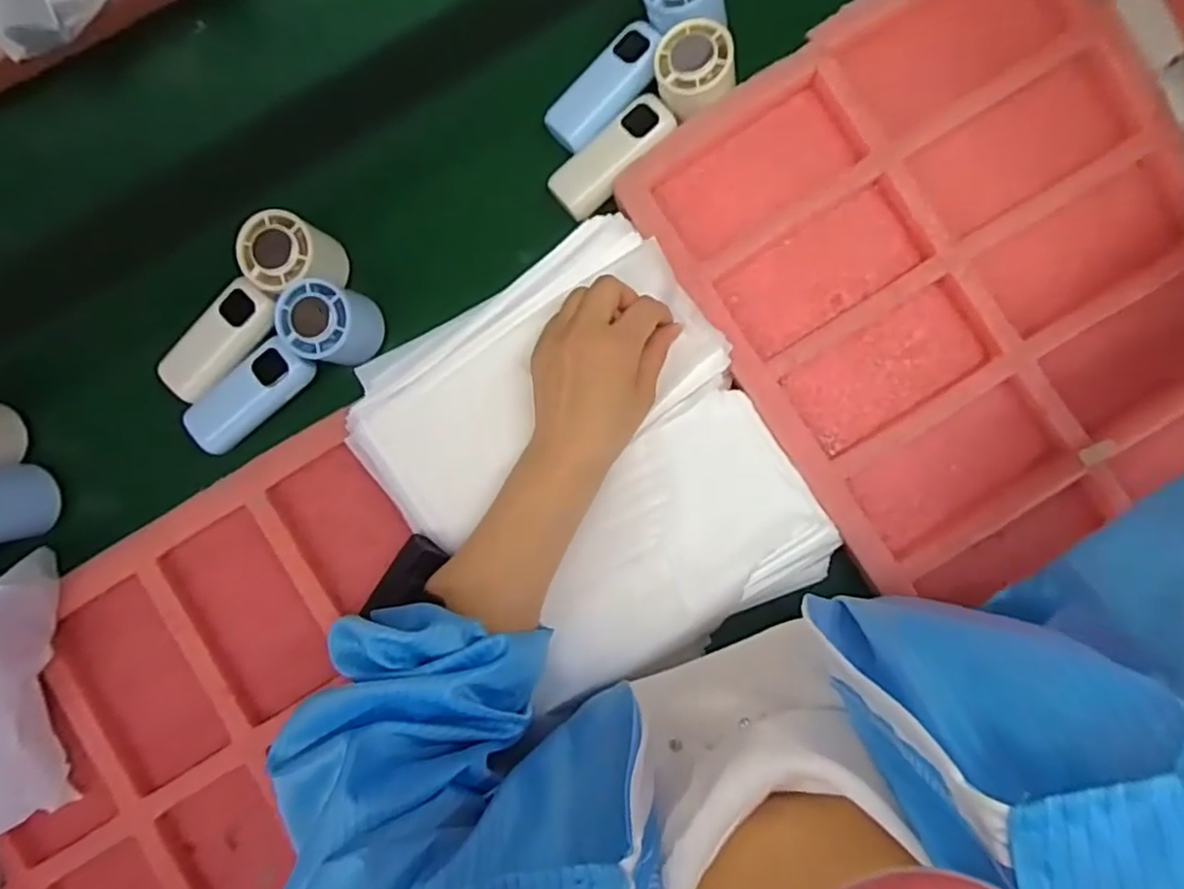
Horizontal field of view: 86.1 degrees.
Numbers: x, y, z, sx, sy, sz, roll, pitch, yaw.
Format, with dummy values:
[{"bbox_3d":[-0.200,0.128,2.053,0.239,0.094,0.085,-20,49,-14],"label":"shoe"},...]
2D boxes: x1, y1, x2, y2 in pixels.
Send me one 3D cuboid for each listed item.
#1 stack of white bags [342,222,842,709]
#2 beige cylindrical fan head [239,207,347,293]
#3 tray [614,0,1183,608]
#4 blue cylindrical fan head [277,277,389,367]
[{"bbox_3d":[-0.004,0.016,0.433,0.245,0.024,0.284,-32,87,-1],"label":"stack of white bags"},{"bbox_3d":[-0.215,-0.134,0.458,0.055,0.059,0.056,0,87,1],"label":"beige cylindrical fan head"},{"bbox_3d":[0.254,-0.117,0.437,0.328,0.052,0.386,-33,87,-1],"label":"tray"},{"bbox_3d":[-0.186,-0.085,0.453,0.056,0.055,0.053,0,87,1],"label":"blue cylindrical fan head"}]

